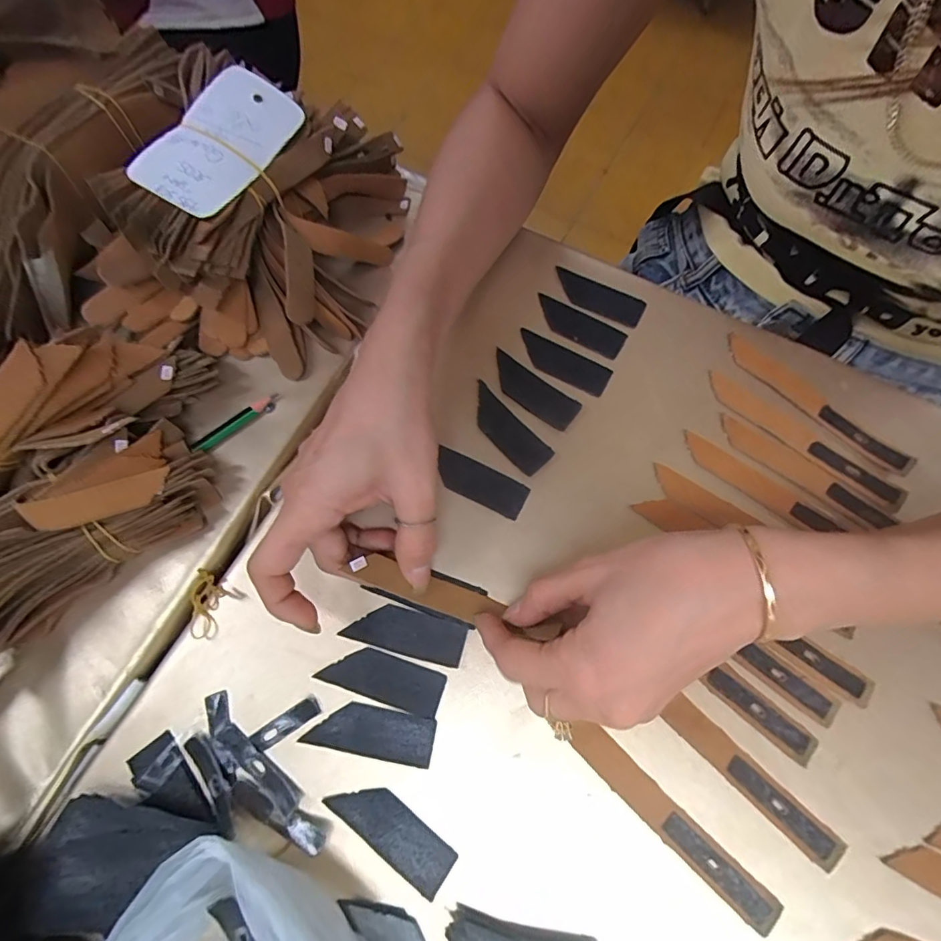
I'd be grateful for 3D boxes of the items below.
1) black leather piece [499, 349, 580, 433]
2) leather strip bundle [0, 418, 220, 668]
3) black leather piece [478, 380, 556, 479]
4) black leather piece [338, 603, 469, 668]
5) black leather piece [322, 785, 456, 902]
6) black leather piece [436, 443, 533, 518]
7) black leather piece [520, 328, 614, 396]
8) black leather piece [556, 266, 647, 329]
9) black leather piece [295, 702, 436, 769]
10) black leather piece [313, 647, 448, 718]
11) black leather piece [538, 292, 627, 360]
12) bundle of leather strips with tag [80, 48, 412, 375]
[{"bbox_3d":[0.038,-0.051,0.314,0.064,0.004,0.023,37,74,13],"label":"black leather piece"},{"bbox_3d":[-0.217,0.039,0.260,0.164,0.048,0.069,-40,74,-13],"label":"leather strip bundle"},{"bbox_3d":[0.021,-0.026,0.306,0.022,0.004,0.066,-40,70,-8],"label":"black leather piece"},{"bbox_3d":[-0.035,0.087,0.268,0.063,0.004,0.022,14,70,5],"label":"black leather piece"},{"bbox_3d":[-0.038,0.172,0.237,0.063,0.004,0.023,35,74,12],"label":"black leather piece"},{"bbox_3d":[0.005,0.007,0.295,0.058,0.004,0.023,26,72,10],"label":"black leather piece"},{"bbox_3d":[0.059,-0.070,0.323,0.064,0.004,0.024,28,72,10],"label":"black leather piece"},{"bbox_3d":[0.087,-0.120,0.341,0.064,0.005,0.026,28,72,10],"label":"black leather piece"},{"bbox_3d":[-0.051,0.133,0.251,0.063,0.004,0.022,9,70,4],"label":"black leather piece"},{"bbox_3d":[-0.046,0.109,0.260,0.063,0.004,0.023,17,71,7],"label":"black leather piece"},{"bbox_3d":[0.072,-0.097,0.331,0.063,0.004,0.022,29,72,10],"label":"black leather piece"},{"bbox_3d":[-0.134,-0.171,0.317,0.154,0.082,0.200,14,70,5],"label":"bundle of leather strips with tag"}]

